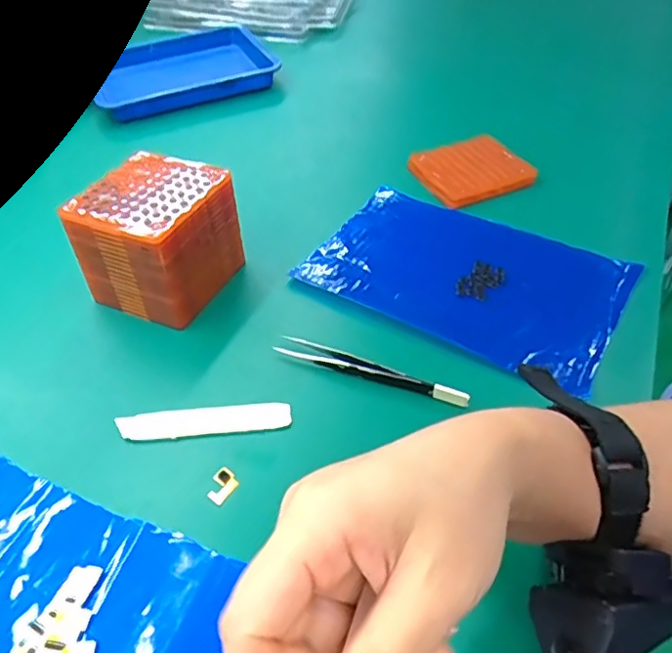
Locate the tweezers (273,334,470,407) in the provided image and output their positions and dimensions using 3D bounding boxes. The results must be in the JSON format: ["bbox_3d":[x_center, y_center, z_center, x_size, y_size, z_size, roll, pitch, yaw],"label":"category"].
[{"bbox_3d":[0.020,0.029,0.355,0.127,0.011,0.014,19,50,21],"label":"tweezers"}]

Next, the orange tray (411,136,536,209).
[{"bbox_3d":[0.130,-0.153,0.538,0.093,0.011,0.089,-19,48,-14],"label":"orange tray"}]

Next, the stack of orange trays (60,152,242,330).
[{"bbox_3d":[-0.127,-0.064,0.410,0.084,0.080,0.095,18,50,20],"label":"stack of orange trays"}]

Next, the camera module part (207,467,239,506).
[{"bbox_3d":[-0.063,0.087,0.307,0.015,0.004,0.018,25,52,25],"label":"camera module part"}]

